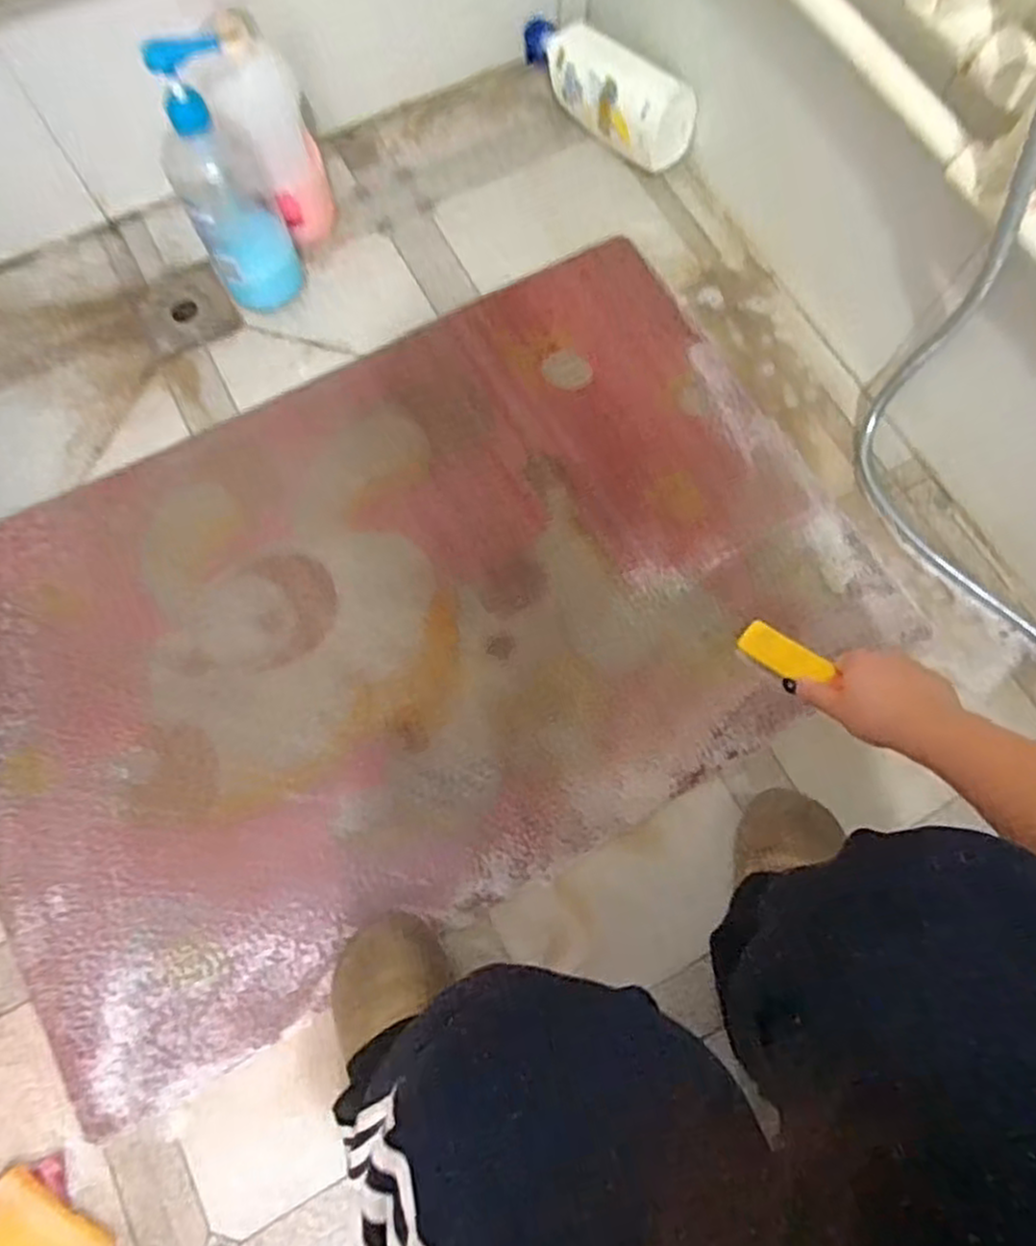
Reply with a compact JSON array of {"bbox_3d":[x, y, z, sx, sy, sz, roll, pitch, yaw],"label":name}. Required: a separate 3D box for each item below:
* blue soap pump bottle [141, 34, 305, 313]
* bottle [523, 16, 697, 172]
[{"bbox_3d":[-0.290,-0.429,0.726,0.093,0.249,0.071,-19,74,-6],"label":"blue soap pump bottle"},{"bbox_3d":[0.095,-0.645,0.870,0.075,0.111,0.259,-43,78,-13],"label":"bottle"}]

